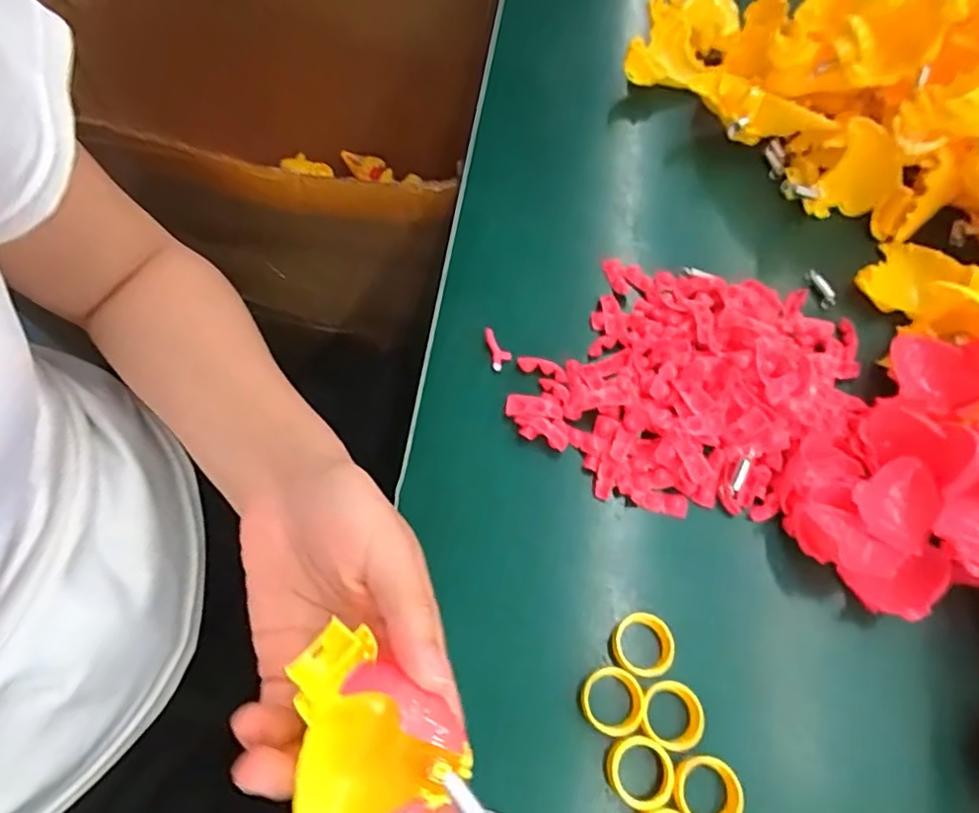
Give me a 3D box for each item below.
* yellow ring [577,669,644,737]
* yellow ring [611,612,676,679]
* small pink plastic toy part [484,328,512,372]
[{"bbox_3d":[0.053,0.129,0.263,0.026,0.015,0.026,2,63,-3],"label":"yellow ring"},{"bbox_3d":[0.069,0.108,0.272,0.027,0.013,0.026,2,63,-3],"label":"yellow ring"},{"bbox_3d":[0.005,-0.033,0.340,0.011,0.007,0.024,-10,65,-9],"label":"small pink plastic toy part"}]

